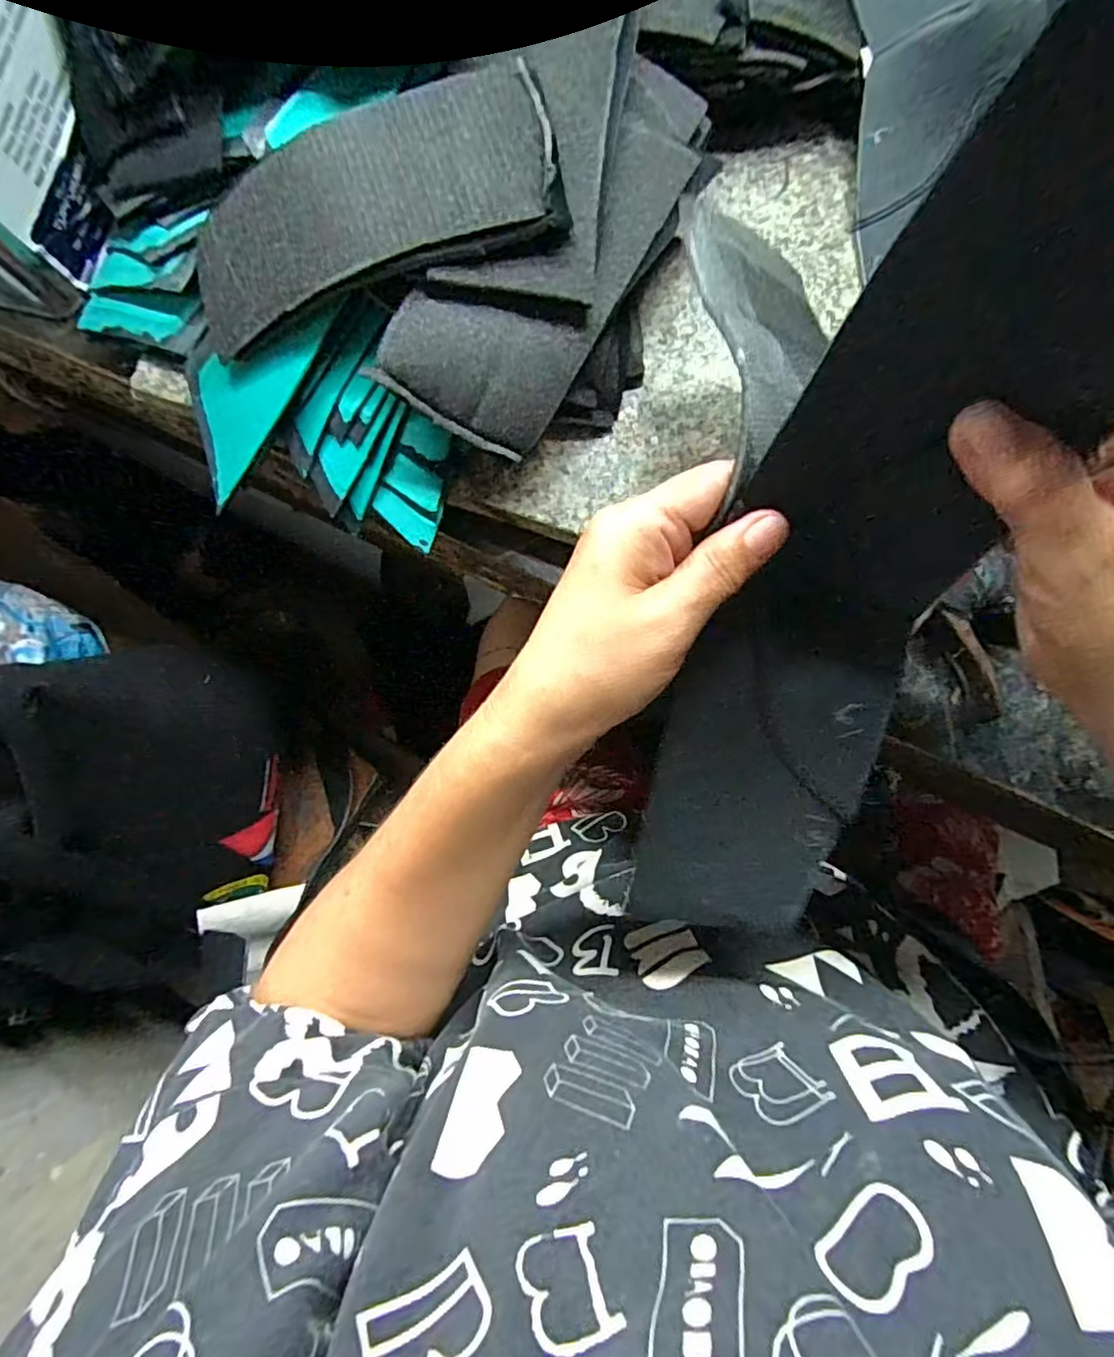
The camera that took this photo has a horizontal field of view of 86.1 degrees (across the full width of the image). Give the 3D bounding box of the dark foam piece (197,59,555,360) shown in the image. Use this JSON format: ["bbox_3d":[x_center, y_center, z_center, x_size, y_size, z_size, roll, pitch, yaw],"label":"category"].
[{"bbox_3d":[-0.089,-0.215,0.278,0.175,0.035,0.074,-14,85,4],"label":"dark foam piece"}]

